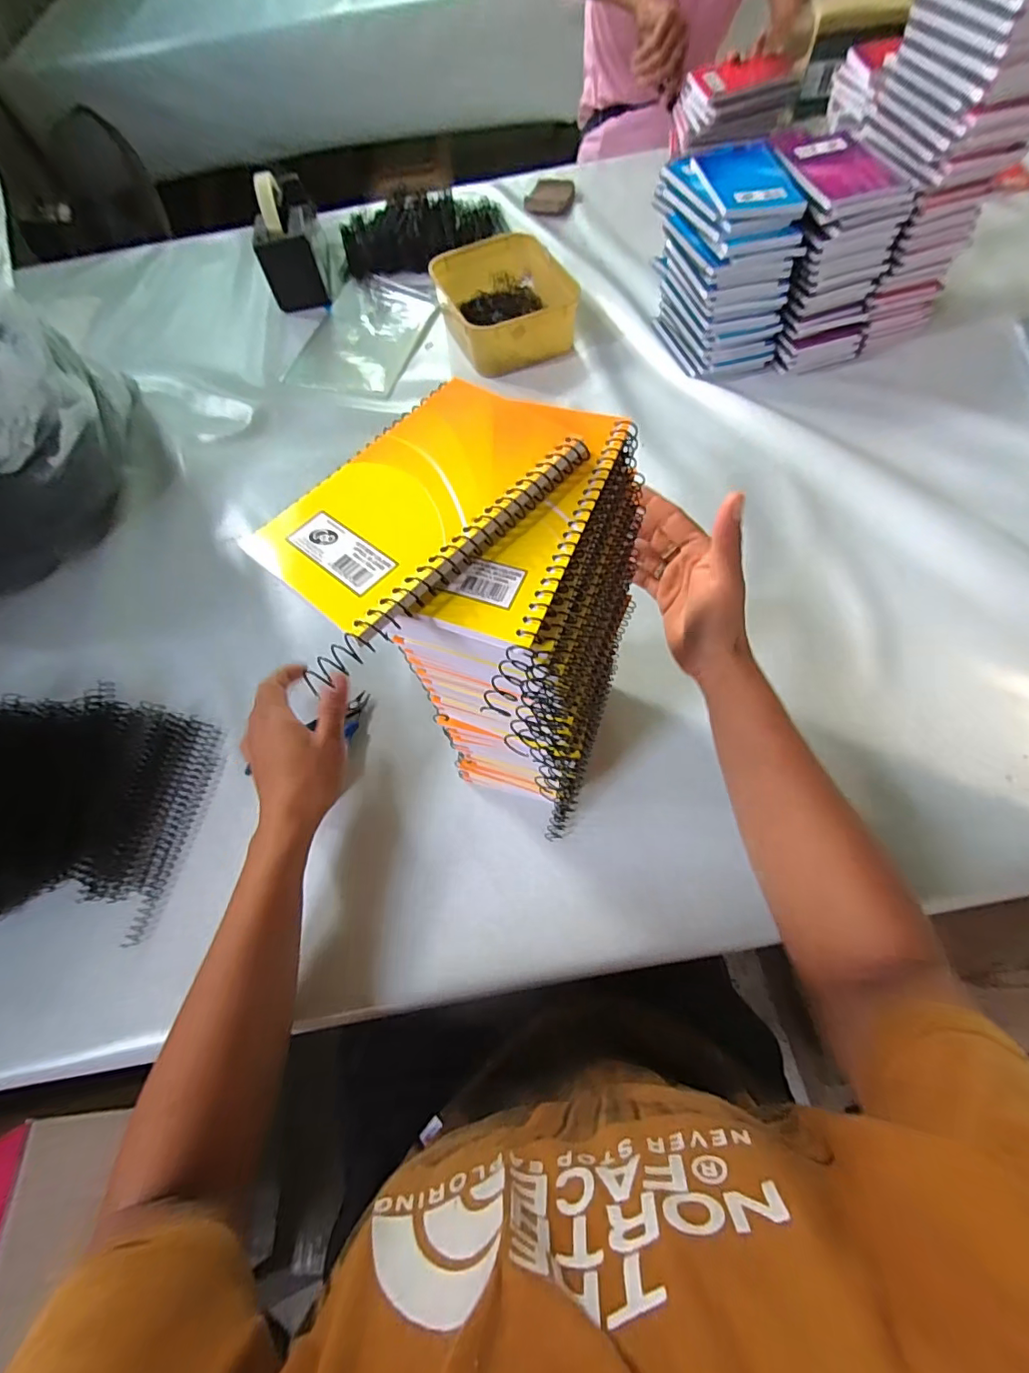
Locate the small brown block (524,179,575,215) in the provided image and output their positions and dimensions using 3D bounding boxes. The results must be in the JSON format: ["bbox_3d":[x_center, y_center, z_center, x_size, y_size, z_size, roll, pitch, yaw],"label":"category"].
[{"bbox_3d":[0.059,-0.819,0.852,0.073,0.020,0.073,13,67,11],"label":"small brown block"}]

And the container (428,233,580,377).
[{"bbox_3d":[-0.015,-0.527,0.702,0.161,0.061,0.206,-23,65,-7],"label":"container"}]

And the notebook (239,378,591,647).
[{"bbox_3d":[-0.040,-0.080,0.215,0.083,0.008,0.128,35,71,19],"label":"notebook"}]

